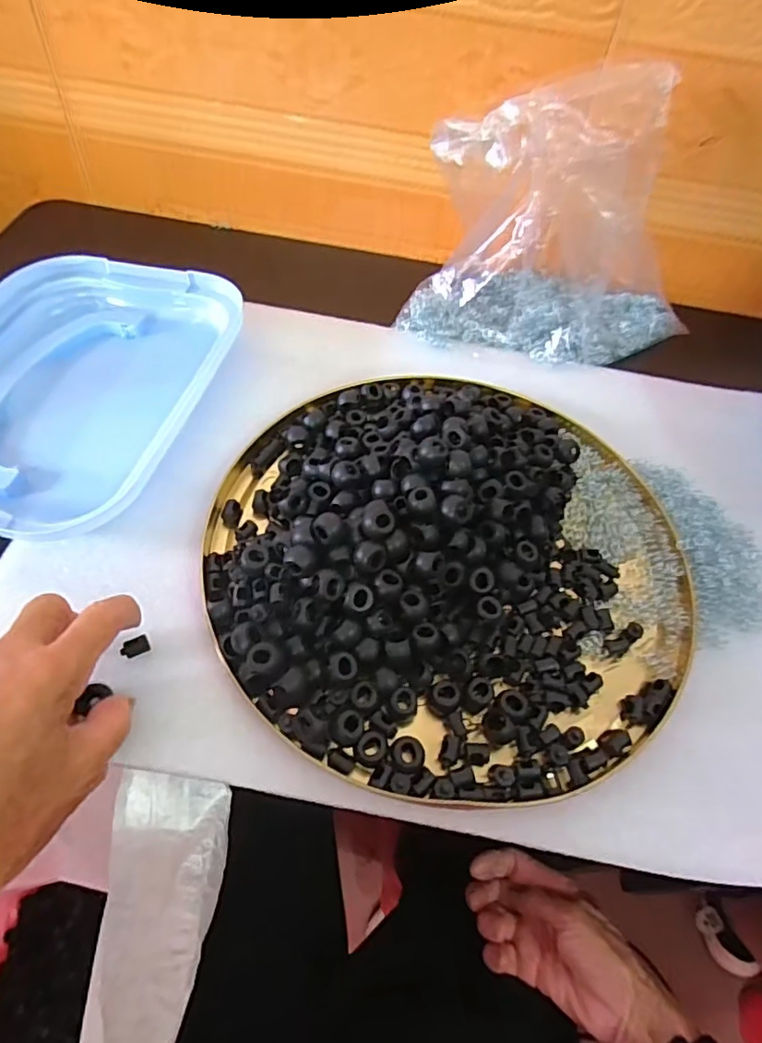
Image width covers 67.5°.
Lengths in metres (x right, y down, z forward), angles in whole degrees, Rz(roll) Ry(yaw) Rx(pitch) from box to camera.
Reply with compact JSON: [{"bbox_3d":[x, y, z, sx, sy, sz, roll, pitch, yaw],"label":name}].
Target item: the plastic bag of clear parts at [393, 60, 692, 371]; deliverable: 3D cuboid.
[{"bbox_3d":[0.150,-0.235,0.452,0.251,0.164,0.129,-17,60,-16],"label":"plastic bag of clear parts"}]

